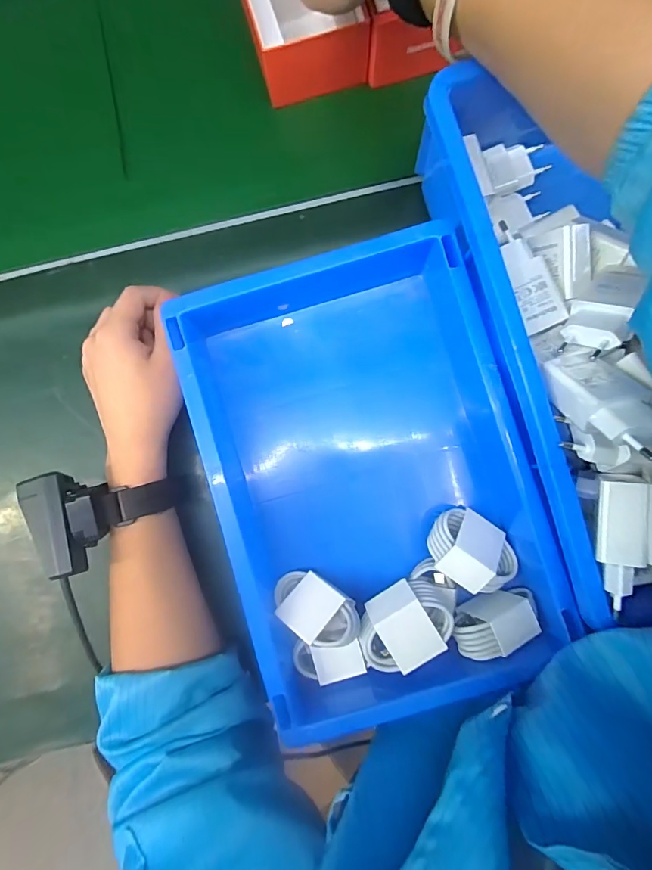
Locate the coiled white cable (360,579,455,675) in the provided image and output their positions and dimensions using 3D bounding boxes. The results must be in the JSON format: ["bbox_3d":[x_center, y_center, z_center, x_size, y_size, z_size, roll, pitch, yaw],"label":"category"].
[{"bbox_3d":[0.055,0.132,0.300,0.067,0.019,0.049,-33,83,-2],"label":"coiled white cable"}]

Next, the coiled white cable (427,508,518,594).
[{"bbox_3d":[0.106,0.087,0.322,0.062,0.028,0.050,20,52,-11],"label":"coiled white cable"}]

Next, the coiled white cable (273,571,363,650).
[{"bbox_3d":[-0.007,0.128,0.308,0.064,0.024,0.042,14,50,26],"label":"coiled white cable"}]

